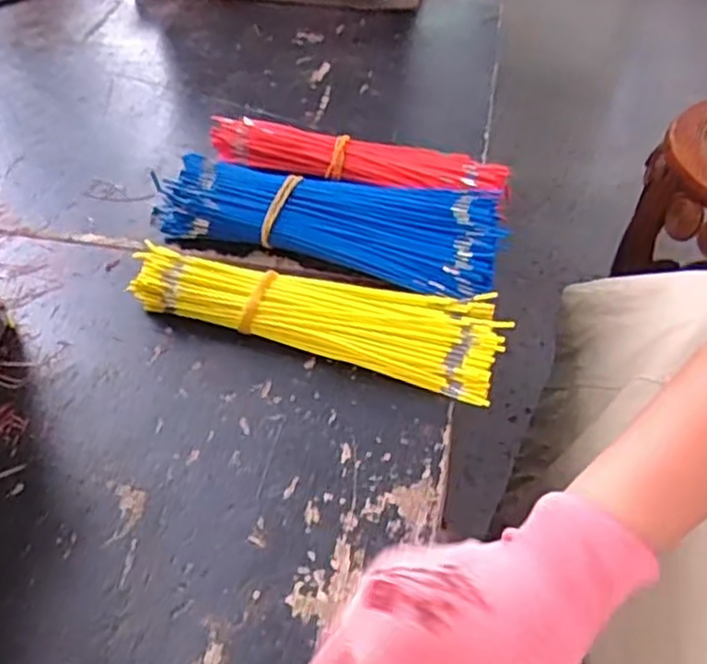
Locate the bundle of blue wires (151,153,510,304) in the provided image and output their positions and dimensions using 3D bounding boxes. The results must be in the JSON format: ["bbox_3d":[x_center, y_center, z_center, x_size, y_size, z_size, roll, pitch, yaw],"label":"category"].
[{"bbox_3d":[-0.018,-0.083,0.533,0.253,0.043,0.095,16,48,13],"label":"bundle of blue wires"}]

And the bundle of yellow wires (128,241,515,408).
[{"bbox_3d":[-0.022,-0.016,0.478,0.238,0.030,0.068,16,48,13],"label":"bundle of yellow wires"}]

